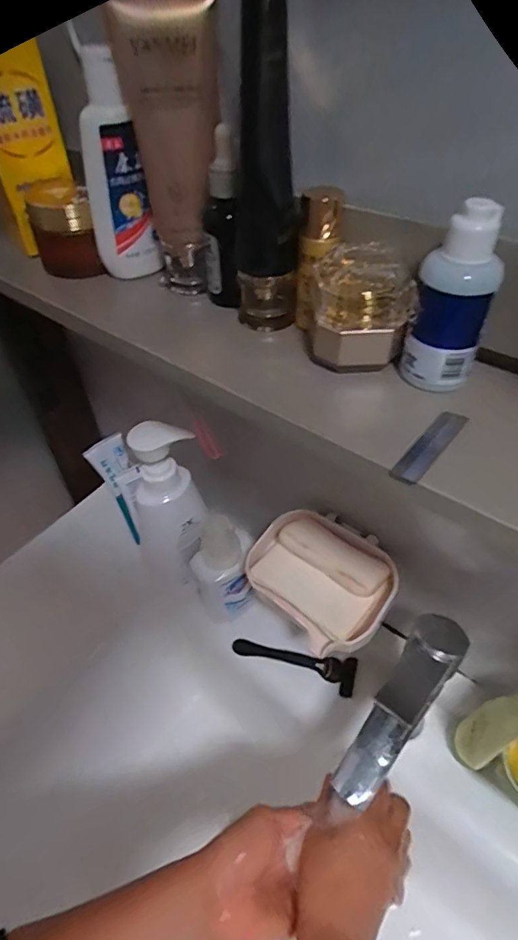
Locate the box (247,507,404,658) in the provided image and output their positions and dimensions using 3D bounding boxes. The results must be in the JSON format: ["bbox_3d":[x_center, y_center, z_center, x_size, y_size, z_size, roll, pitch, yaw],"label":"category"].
[{"bbox_3d":[0.057,0.097,0.459,0.102,0.053,0.132,-35,54,-27],"label":"box"}]

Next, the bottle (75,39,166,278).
[{"bbox_3d":[-0.095,-0.197,0.334,0.040,0.121,0.046,-9,46,-6],"label":"bottle"}]

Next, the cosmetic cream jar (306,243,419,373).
[{"bbox_3d":[0.057,-0.088,0.277,0.052,0.054,0.044,10,47,12],"label":"cosmetic cream jar"}]

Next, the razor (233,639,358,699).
[{"bbox_3d":[0.038,0.209,0.550,0.136,0.017,0.038,11,48,13],"label":"razor"}]

